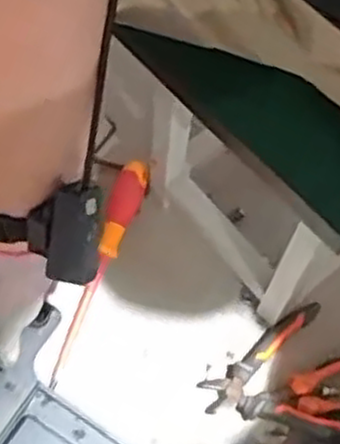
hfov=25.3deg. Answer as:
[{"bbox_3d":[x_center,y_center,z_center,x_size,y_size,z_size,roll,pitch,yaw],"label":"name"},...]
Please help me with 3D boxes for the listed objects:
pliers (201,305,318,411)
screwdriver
[{"bbox_3d":[0.093,0.129,0.742,0.151,0.026,0.033,-35,75,-18],"label":"pliers"},{"bbox_3d":[-0.070,0.047,0.770,0.030,0.025,0.246,18,66,1],"label":"screwdriver"}]

